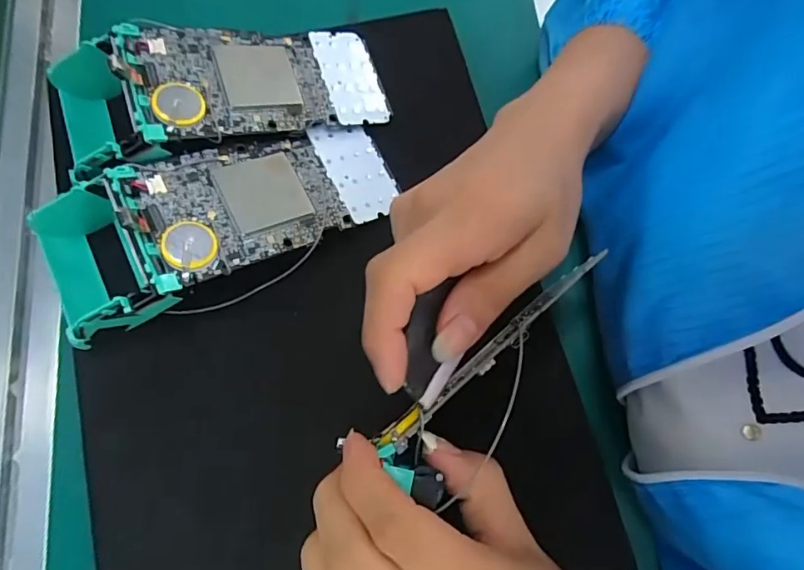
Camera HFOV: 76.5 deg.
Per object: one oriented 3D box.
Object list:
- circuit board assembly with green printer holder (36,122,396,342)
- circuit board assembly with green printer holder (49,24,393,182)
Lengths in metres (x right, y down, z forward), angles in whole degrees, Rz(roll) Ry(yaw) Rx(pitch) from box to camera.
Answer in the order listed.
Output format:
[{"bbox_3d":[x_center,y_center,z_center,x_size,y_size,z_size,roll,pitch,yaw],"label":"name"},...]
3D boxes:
[{"bbox_3d":[-0.089,-0.034,0.262,0.178,0.046,0.080,-20,76,-9],"label":"circuit board assembly with green printer holder"},{"bbox_3d":[-0.095,-0.104,0.285,0.174,0.061,0.076,-13,74,-19],"label":"circuit board assembly with green printer holder"}]

